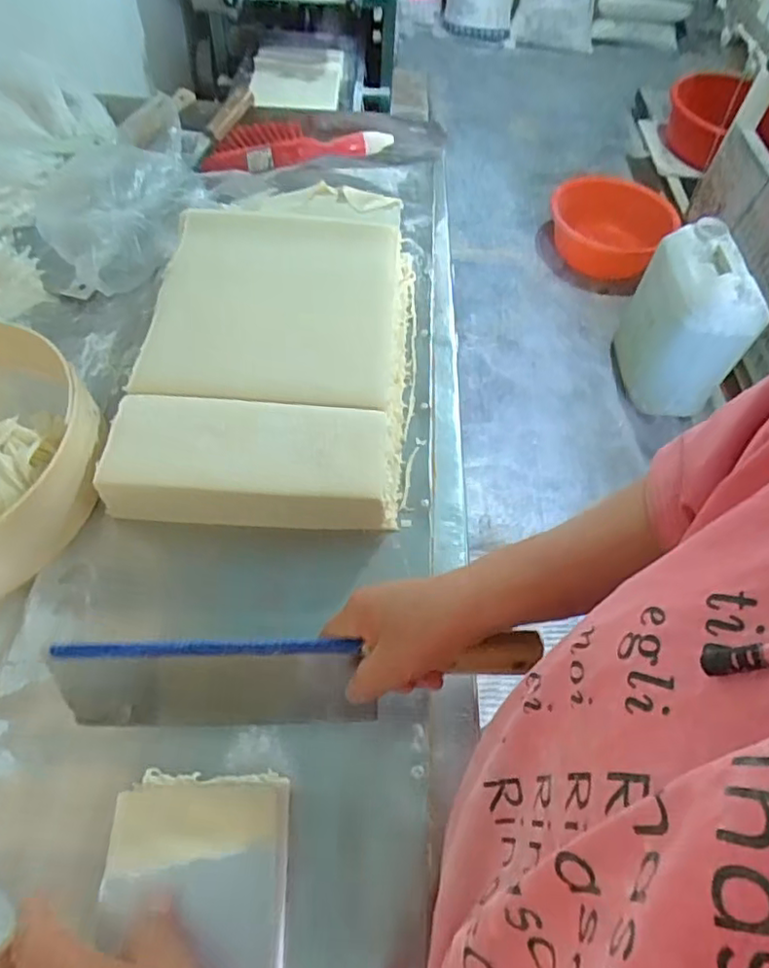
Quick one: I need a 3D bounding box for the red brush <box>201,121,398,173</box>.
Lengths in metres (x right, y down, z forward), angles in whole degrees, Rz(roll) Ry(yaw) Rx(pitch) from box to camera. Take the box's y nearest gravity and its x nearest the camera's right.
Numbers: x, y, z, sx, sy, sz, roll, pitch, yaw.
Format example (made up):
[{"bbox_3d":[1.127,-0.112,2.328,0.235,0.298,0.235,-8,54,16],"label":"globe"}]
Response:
[{"bbox_3d":[-0.136,-0.509,0.923,0.293,0.038,0.091,-20,60,-17],"label":"red brush"}]

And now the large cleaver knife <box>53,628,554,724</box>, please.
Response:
[{"bbox_3d":[-0.057,0.135,0.427,0.316,0.097,0.034,-4,57,1],"label":"large cleaver knife"}]

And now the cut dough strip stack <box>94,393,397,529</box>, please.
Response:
[{"bbox_3d":[-0.121,-0.019,0.584,0.257,0.064,0.104,2,57,-1],"label":"cut dough strip stack"}]

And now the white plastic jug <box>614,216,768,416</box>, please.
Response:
[{"bbox_3d":[0.797,-0.405,1.619,0.234,0.404,0.339,10,56,2],"label":"white plastic jug"}]

